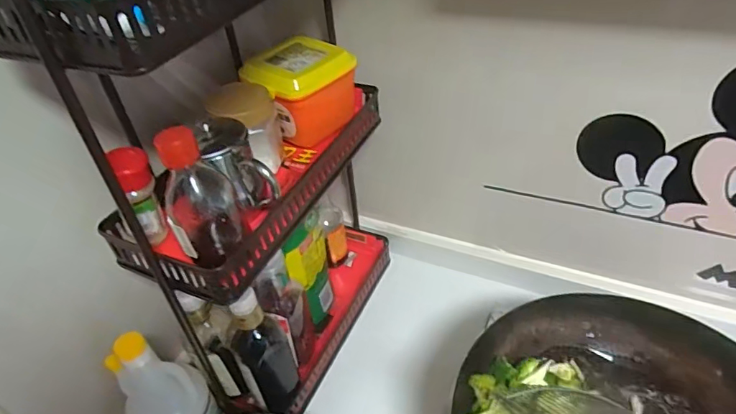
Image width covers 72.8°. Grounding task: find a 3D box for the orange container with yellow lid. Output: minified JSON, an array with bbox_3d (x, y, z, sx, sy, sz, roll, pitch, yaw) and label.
[{"bbox_3d":[-0.085,-0.142,0.621,0.102,0.090,0.115,25,49,32],"label":"orange container with yellow lid"}]

